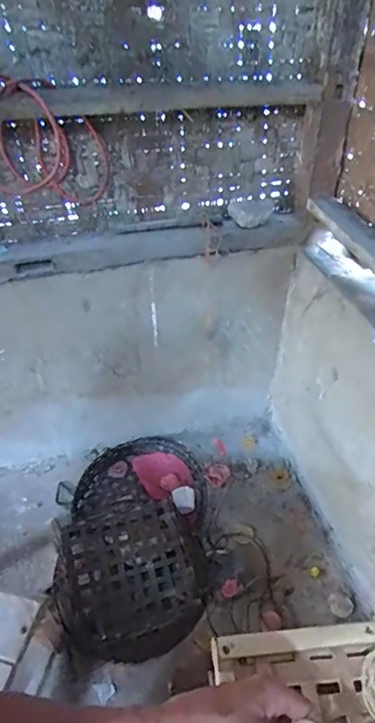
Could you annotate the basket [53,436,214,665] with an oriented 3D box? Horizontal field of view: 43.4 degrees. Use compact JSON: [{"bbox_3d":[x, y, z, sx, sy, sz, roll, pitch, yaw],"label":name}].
[{"bbox_3d":[-0.155,0.496,1.403,0.446,0.119,0.664,-1,43,0],"label":"basket"}]

